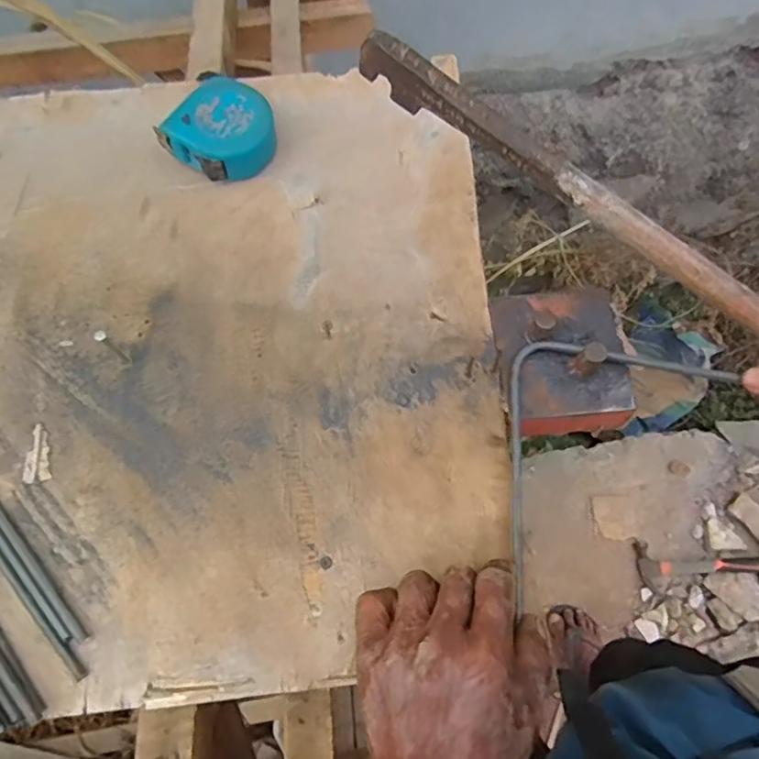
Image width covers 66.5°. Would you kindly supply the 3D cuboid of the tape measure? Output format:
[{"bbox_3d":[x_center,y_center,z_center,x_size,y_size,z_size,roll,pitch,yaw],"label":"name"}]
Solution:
[{"bbox_3d":[-0.130,-0.208,0.488,0.074,0.043,0.079,35,73,14],"label":"tape measure"}]

